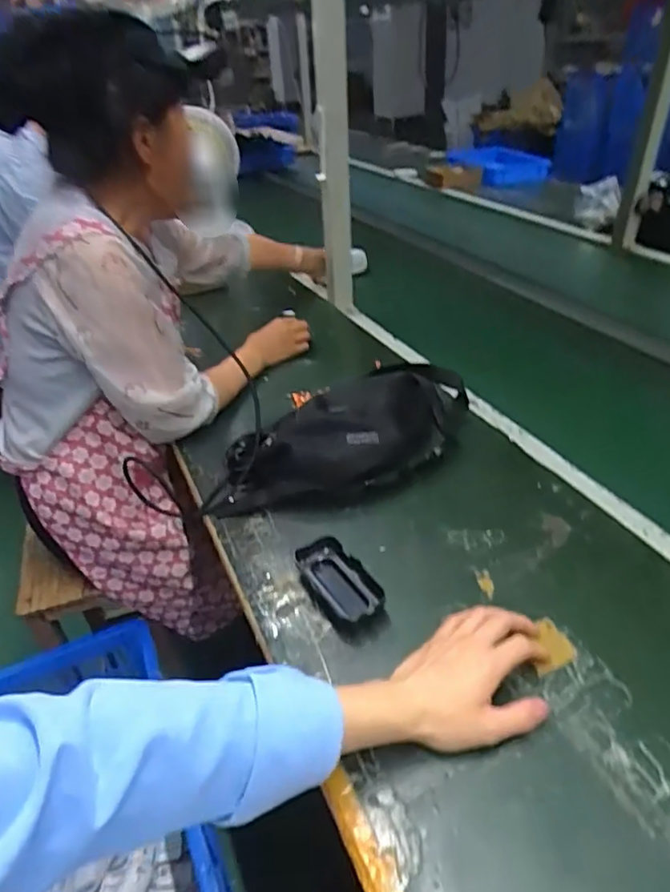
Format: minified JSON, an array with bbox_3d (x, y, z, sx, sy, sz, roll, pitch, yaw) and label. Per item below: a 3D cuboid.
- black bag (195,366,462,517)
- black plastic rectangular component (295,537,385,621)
[{"bbox_3d":[0.014,-0.011,0.761,0.364,0.076,0.164,-23,39,-24],"label":"black bag"},{"bbox_3d":[0.005,0.139,0.609,0.049,0.024,0.108,-24,39,-25],"label":"black plastic rectangular component"}]

